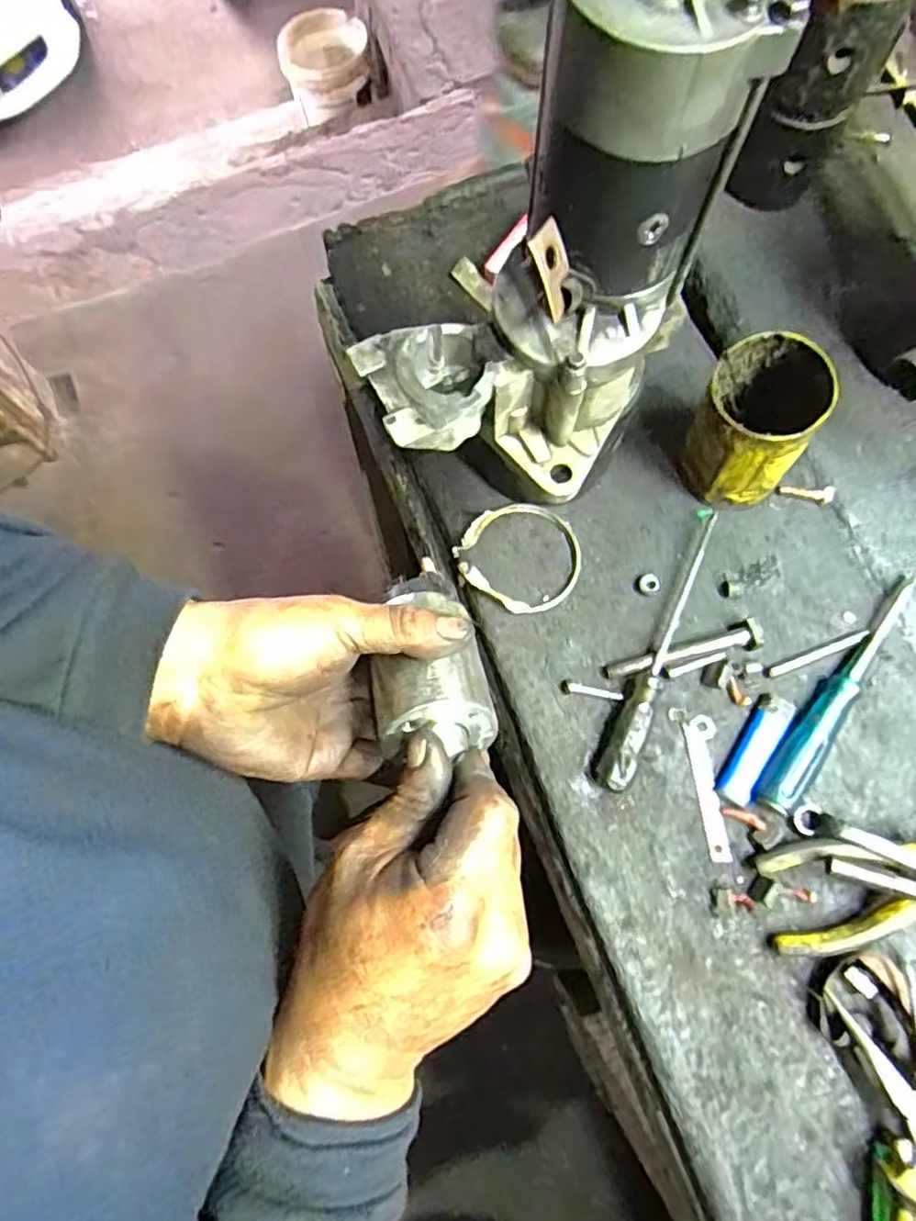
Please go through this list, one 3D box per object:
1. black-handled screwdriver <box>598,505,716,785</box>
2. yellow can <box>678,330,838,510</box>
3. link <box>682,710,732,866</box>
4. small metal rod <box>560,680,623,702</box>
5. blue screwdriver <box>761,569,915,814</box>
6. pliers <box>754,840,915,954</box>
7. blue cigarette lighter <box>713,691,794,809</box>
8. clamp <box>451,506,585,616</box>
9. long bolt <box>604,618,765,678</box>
[{"bbox_3d":[0.148,0.025,0.491,0.023,0.018,0.219,24,76,8],"label":"black-handled screwdriver"},{"bbox_3d":[0.205,-0.127,0.480,0.077,0.111,0.079,0,74,2],"label":"yellow can"},{"bbox_3d":[0.175,0.124,0.478,0.021,0.006,0.097,-5,74,0],"label":"link"},{"bbox_3d":[0.097,0.058,0.494,0.044,0.009,0.010,7,74,4],"label":"small metal rod"},{"bbox_3d":[0.270,0.048,0.473,0.022,0.018,0.207,35,78,11],"label":"blue screwdriver"},{"bbox_3d":[0.271,0.170,0.433,0.151,0.013,0.064,-19,74,10],"label":"pliers"},{"bbox_3d":[0.207,0.097,0.475,0.023,0.013,0.078,30,77,9],"label":"blue cigarette lighter"},{"bbox_3d":[0.048,-0.045,0.519,0.091,0.020,0.087,0,74,2],"label":"clamp"},{"bbox_3d":[0.161,0.029,0.492,0.109,0.024,0.022,-13,74,-2],"label":"long bolt"}]

